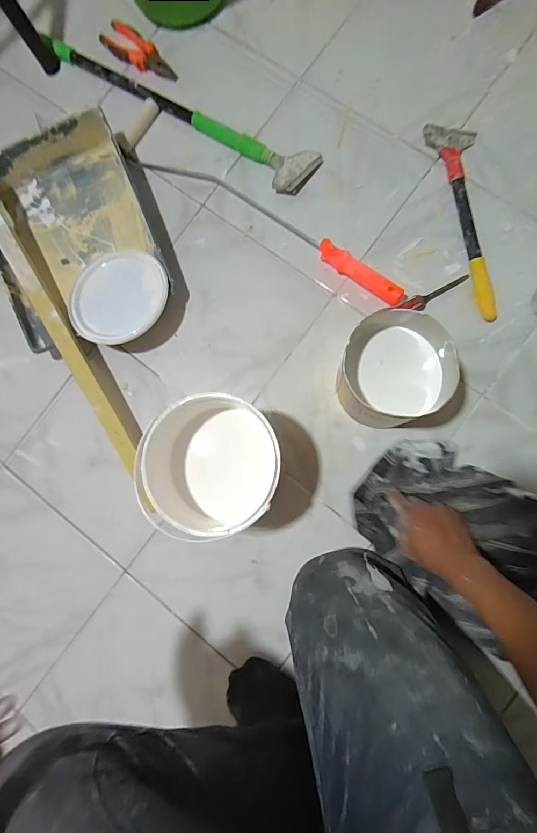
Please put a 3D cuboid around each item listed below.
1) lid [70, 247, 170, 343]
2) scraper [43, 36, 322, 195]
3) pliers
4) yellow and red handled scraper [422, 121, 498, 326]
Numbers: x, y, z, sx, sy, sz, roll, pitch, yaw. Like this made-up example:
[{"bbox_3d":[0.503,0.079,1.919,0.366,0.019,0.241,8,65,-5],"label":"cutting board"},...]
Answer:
[{"bbox_3d":[-0.258,-0.204,0.709,0.155,0.029,0.163,0,92,-3],"label":"lid"},{"bbox_3d":[-0.172,-0.585,0.771,0.581,0.028,0.091,34,88,9],"label":"scraper"},{"bbox_3d":[-0.247,-0.698,0.792,0.176,0.015,0.066,36,88,9],"label":"pliers"},{"bbox_3d":[0.340,-0.328,0.689,0.080,0.030,0.342,-11,82,5],"label":"yellow and red handled scraper"}]

